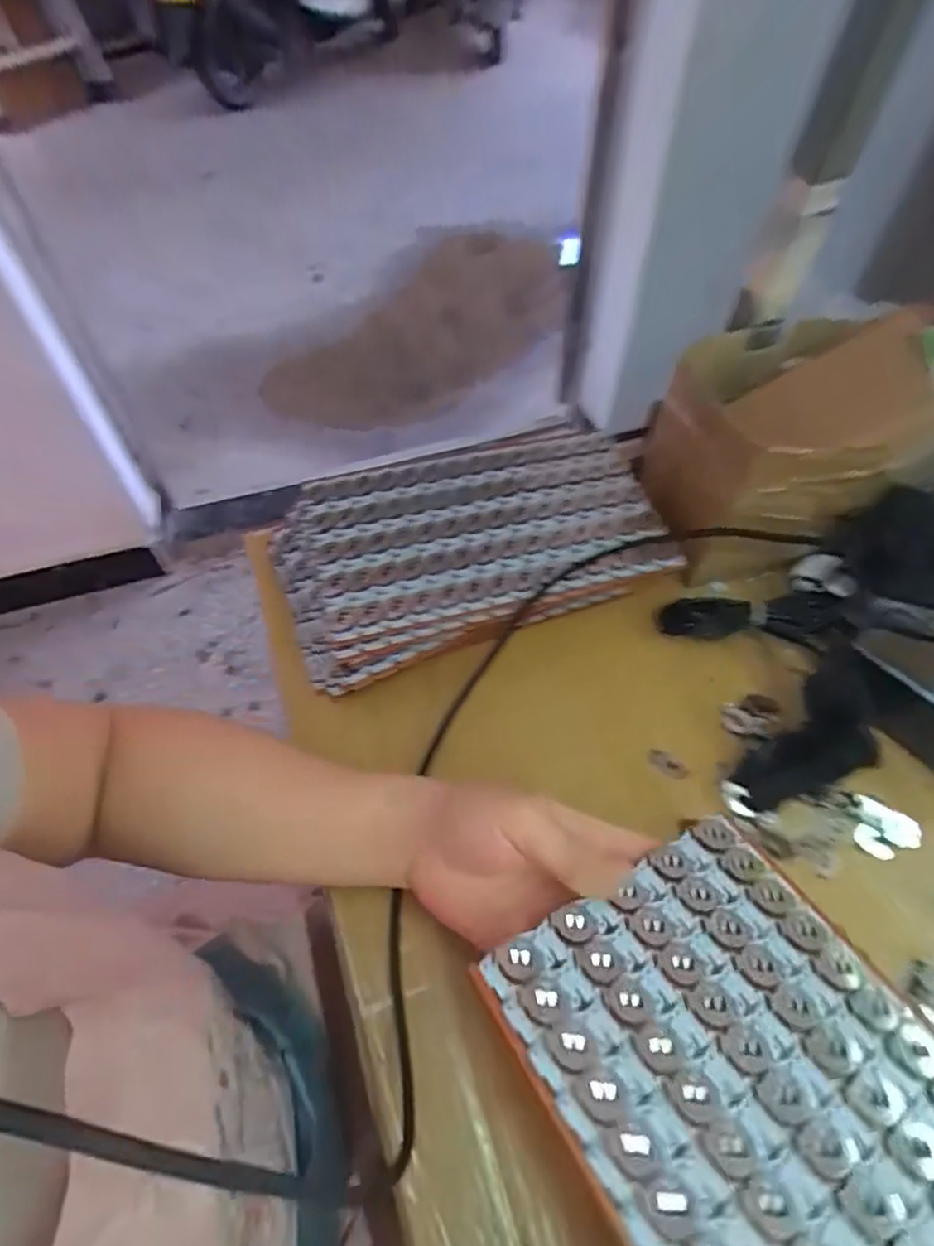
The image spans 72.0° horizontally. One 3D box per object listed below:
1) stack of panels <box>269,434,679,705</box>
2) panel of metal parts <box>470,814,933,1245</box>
[{"bbox_3d":[0.001,-0.056,0.483,0.272,0.056,0.158,-16,57,-11],"label":"stack of panels"},{"bbox_3d":[0.132,0.197,0.226,0.150,0.005,0.244,-19,49,-25],"label":"panel of metal parts"}]

